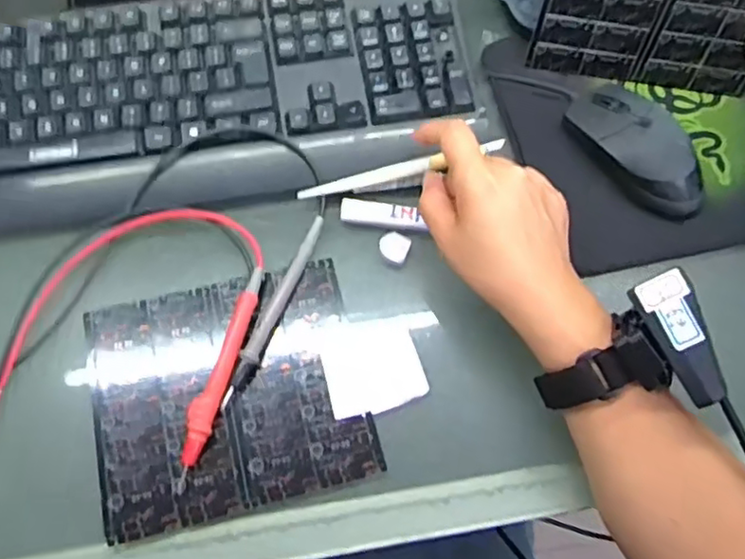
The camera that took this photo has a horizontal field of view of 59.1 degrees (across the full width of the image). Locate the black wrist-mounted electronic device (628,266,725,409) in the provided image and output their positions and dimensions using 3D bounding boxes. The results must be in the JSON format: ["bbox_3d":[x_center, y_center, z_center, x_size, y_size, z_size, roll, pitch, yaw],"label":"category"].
[{"bbox_3d":[0.161,0.031,0.346,0.030,0.016,0.070,-16,81,8],"label":"black wrist-mounted electronic device"}]

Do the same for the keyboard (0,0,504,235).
[{"bbox_3d":[-0.139,-0.129,0.475,0.431,0.037,0.161,-9,69,-6],"label":"keyboard"}]

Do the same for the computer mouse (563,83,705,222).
[{"bbox_3d":[0.192,-0.095,0.474,0.053,0.031,0.116,-34,73,-14],"label":"computer mouse"}]

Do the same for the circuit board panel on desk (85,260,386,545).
[{"bbox_3d":[-0.091,0.070,0.416,0.162,0.006,0.144,-13,70,-7],"label":"circuit board panel on desk"}]

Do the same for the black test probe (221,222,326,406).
[{"bbox_3d":[-0.064,0.019,0.436,0.012,0.011,0.141,20,69,6],"label":"black test probe"}]

